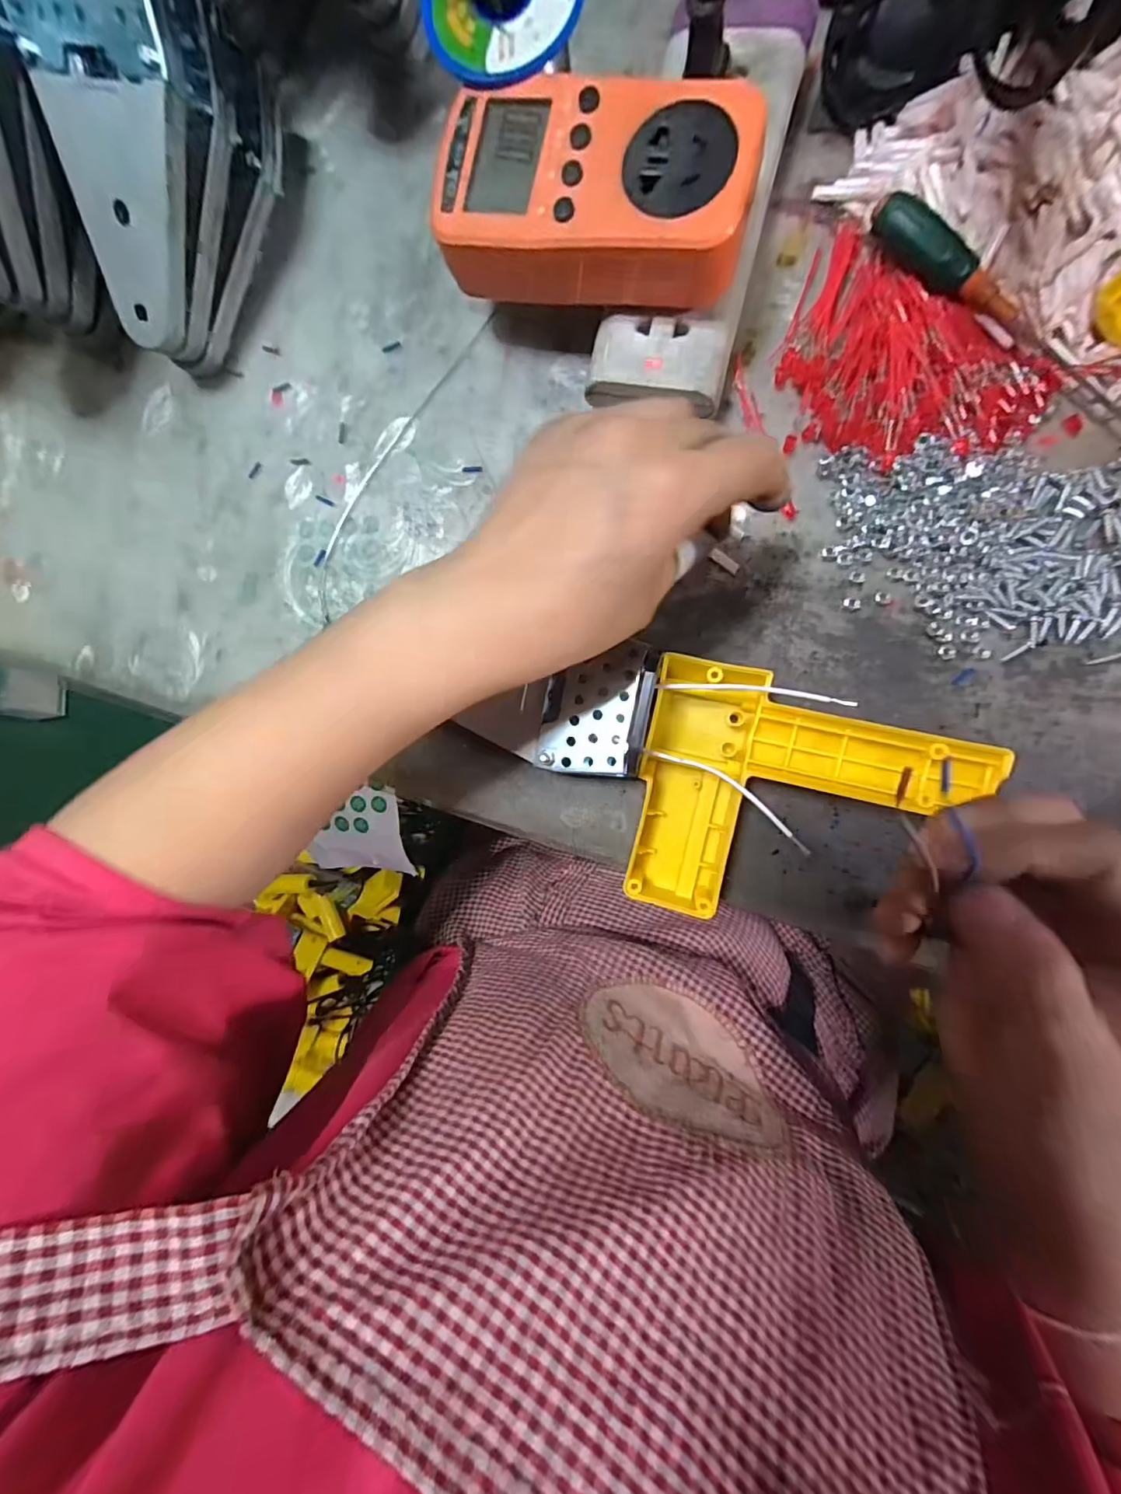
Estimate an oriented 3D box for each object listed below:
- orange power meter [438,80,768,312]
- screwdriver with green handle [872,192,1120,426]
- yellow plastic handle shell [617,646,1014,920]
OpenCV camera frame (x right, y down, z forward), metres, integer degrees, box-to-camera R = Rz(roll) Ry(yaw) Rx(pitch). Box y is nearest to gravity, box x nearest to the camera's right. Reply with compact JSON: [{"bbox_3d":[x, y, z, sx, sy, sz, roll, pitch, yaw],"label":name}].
[{"bbox_3d":[0.014,-0.225,0.211,0.124,0.031,0.064,14,95,8],"label":"orange power meter"},{"bbox_3d":[0.195,-0.186,0.219,0.145,0.015,0.015,40,98,5],"label":"screwdriver with green handle"},{"bbox_3d":[0.108,0.028,0.237,0.140,0.033,0.115,11,94,9],"label":"yellow plastic handle shell"}]

